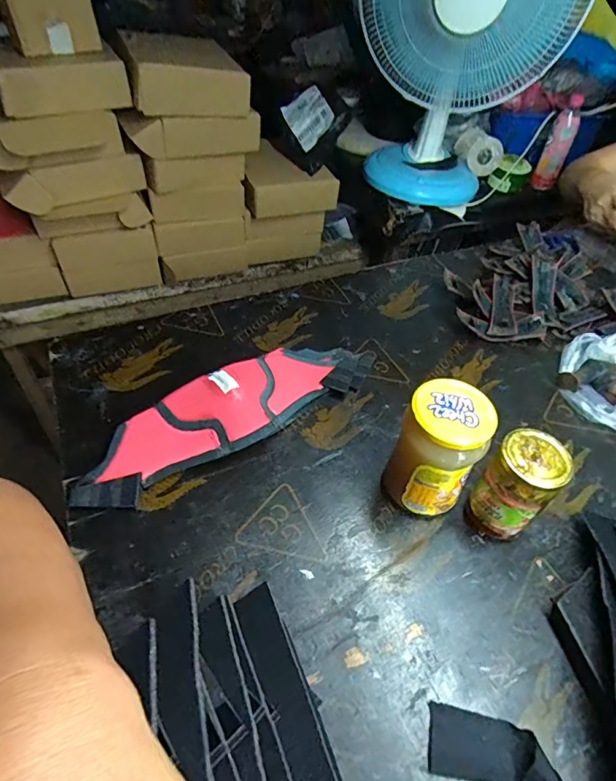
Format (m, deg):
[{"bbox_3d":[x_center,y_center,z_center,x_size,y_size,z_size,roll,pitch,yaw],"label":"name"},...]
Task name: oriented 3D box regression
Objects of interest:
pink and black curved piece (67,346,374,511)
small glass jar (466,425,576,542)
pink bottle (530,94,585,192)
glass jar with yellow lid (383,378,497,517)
[{"bbox_3d":[-0.082,0.011,0.514,0.365,0.064,0.106,-31,57,-28],"label":"pink and black curved piece"},{"bbox_3d":[0.194,0.094,0.432,0.056,0.112,0.056,2,48,-3],"label":"small glass jar"},{"bbox_3d":[0.621,-0.607,1.130,0.059,0.195,0.055,28,52,19],"label":"pink bottle"},{"bbox_3d":[0.123,0.063,0.441,0.073,0.134,0.070,2,48,-3],"label":"glass jar with yellow lid"}]

